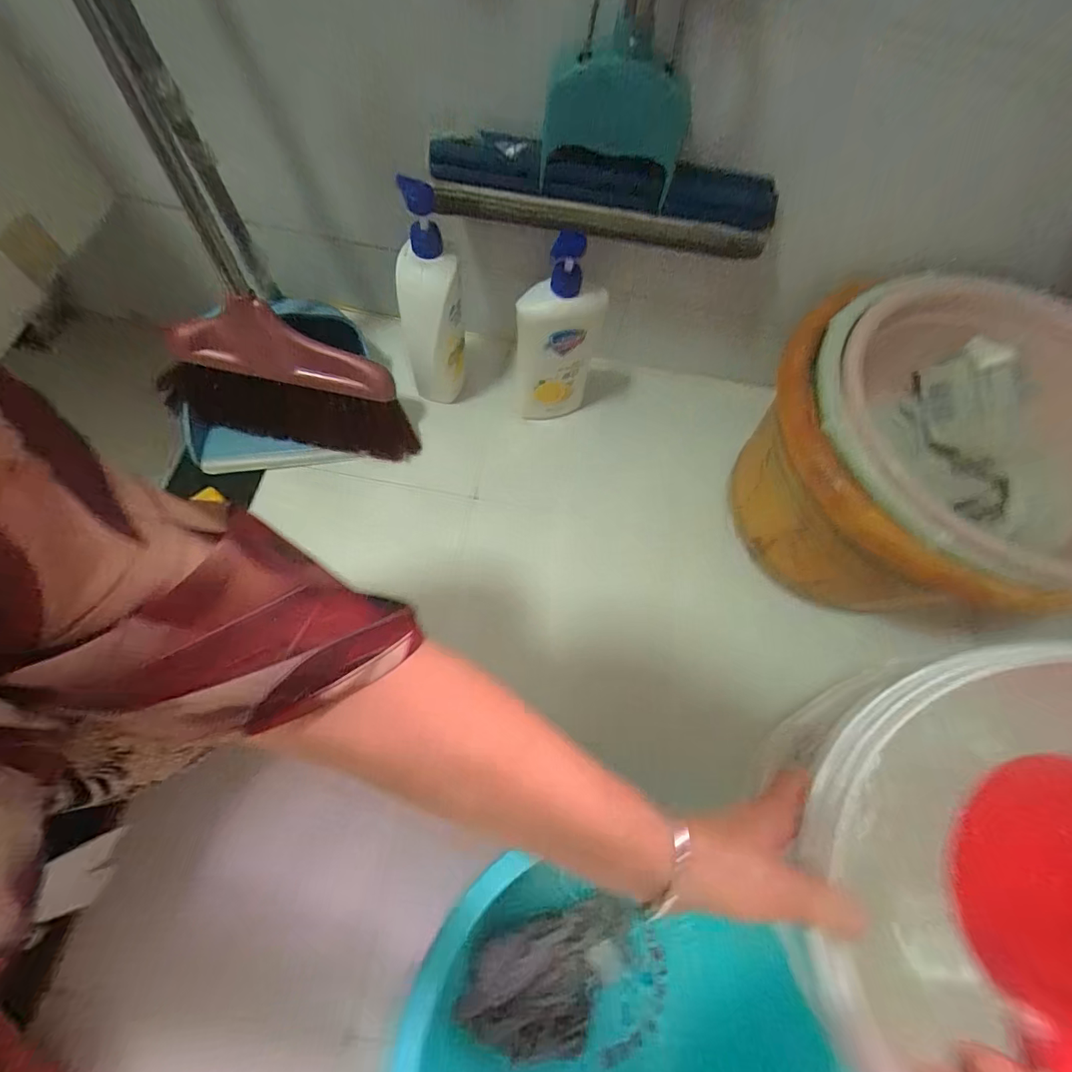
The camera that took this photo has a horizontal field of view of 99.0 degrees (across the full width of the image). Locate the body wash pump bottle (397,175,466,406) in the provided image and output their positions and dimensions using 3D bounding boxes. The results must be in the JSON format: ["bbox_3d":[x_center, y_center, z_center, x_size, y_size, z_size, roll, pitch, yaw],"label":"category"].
[{"bbox_3d":[-0.139,-0.287,0.612,0.082,0.276,0.081,-7,72,-7],"label":"body wash pump bottle"}]

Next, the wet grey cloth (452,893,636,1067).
[{"bbox_3d":[0.016,0.436,0.451,0.175,0.055,0.096,-13,73,-9],"label":"wet grey cloth"}]

